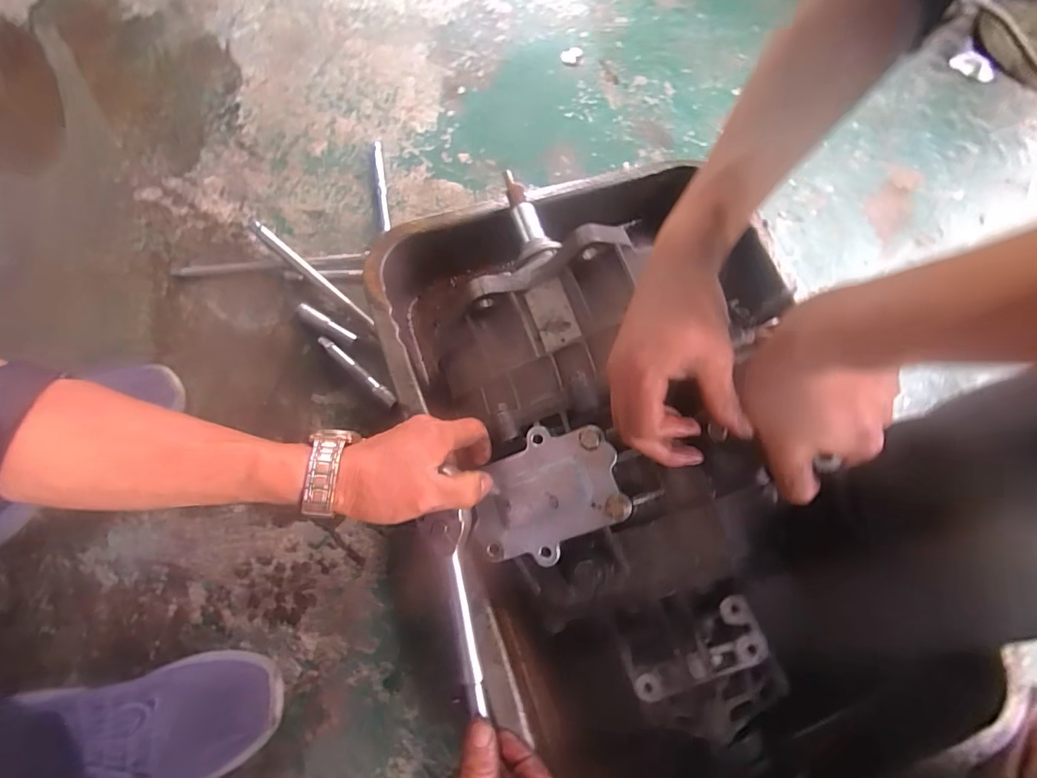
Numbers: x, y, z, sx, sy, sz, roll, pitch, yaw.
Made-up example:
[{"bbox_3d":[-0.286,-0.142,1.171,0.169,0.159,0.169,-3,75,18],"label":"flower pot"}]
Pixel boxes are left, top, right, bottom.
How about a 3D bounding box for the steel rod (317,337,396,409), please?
[{"bbox_3d":[-0.188,-0.021,0.570,0.121,0.008,0.014,40,74,10],"label":"steel rod"}]

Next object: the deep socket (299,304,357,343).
[{"bbox_3d":[-0.227,-0.077,0.586,0.076,0.018,0.014,32,73,7],"label":"deep socket"}]

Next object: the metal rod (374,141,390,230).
[{"bbox_3d":[-0.184,-0.273,0.657,0.013,0.015,0.146,-8,72,-6],"label":"metal rod"}]

